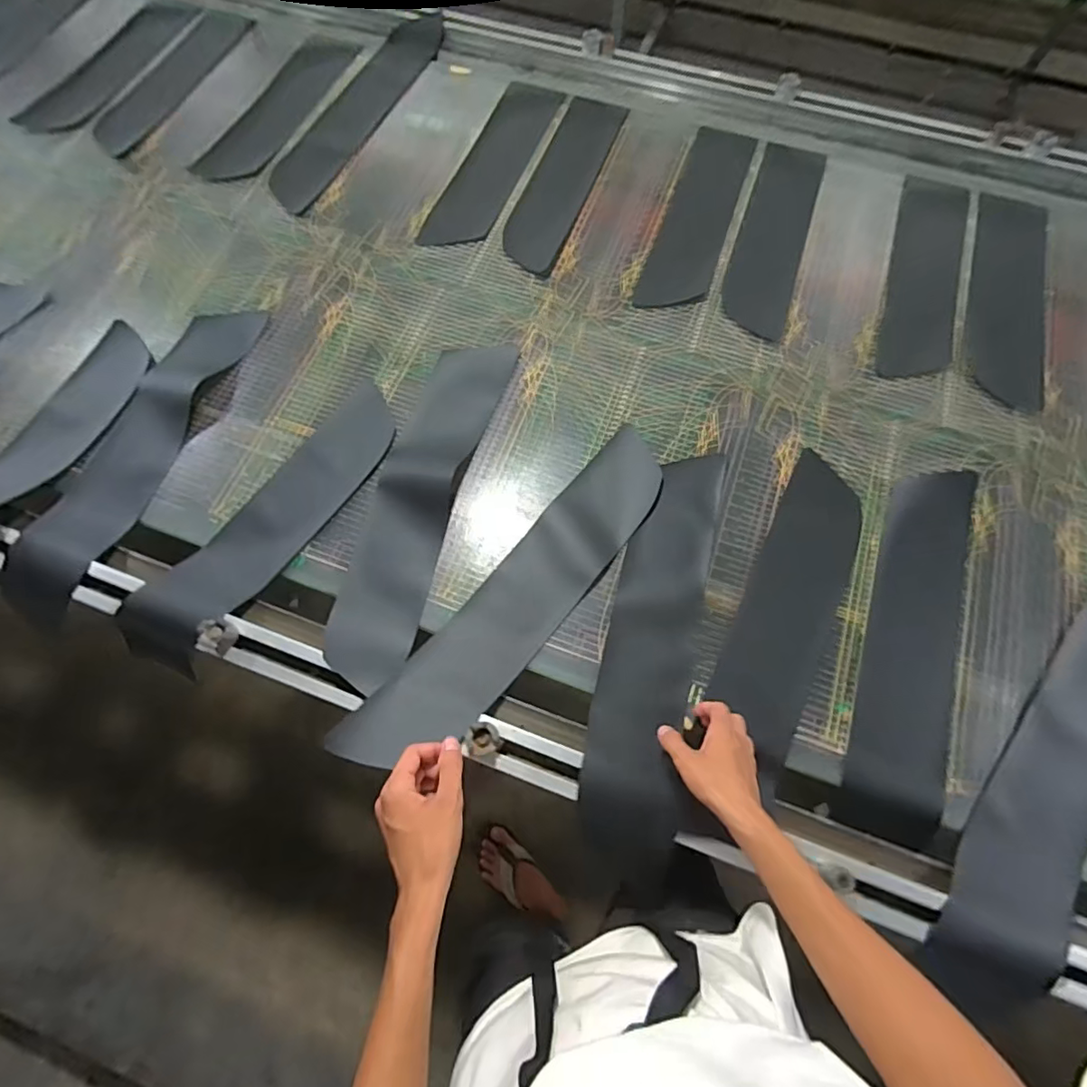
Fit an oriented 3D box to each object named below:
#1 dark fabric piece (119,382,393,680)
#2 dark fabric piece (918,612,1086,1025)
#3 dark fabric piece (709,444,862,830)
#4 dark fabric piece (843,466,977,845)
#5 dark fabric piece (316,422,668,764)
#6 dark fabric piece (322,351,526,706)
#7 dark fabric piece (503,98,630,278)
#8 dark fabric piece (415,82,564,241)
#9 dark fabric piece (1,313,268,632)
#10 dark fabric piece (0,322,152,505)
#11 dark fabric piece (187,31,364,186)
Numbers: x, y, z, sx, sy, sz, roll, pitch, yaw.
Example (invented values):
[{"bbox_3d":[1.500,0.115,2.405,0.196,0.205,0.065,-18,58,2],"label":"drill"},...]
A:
[{"bbox_3d":[-0.367,-0.045,0.744,0.137,0.048,0.469,28,72,12],"label":"dark fabric piece"},{"bbox_3d":[0.603,0.285,0.630,0.126,0.023,0.522,38,74,15],"label":"dark fabric piece"},{"bbox_3d":[0.324,0.083,0.711,0.128,0.008,0.436,24,73,7],"label":"dark fabric piece"},{"bbox_3d":[0.477,0.116,0.699,0.127,0.012,0.485,19,73,6],"label":"dark fabric piece"},{"bbox_3d":[-0.021,0.061,0.699,0.121,0.055,0.552,38,71,15],"label":"dark fabric piece"},{"bbox_3d":[-0.171,-0.073,0.757,0.121,0.029,0.530,14,69,5],"label":"dark fabric piece"},{"bbox_3d":[0.040,-0.671,0.989,0.124,0.007,0.460,17,70,8],"label":"dark fabric piece"},{"bbox_3d":[-0.085,-0.710,1.002,0.119,0.009,0.448,16,69,12],"label":"dark fabric piece"},{"bbox_3d":[-0.593,-0.145,0.796,0.131,0.033,0.541,16,70,7],"label":"dark fabric piece"},{"bbox_3d":[-0.713,-0.167,0.782,0.126,0.059,0.406,18,70,8],"label":"dark fabric piece"},{"bbox_3d":[-0.515,-0.857,1.063,0.154,0.012,0.434,18,70,8],"label":"dark fabric piece"}]

